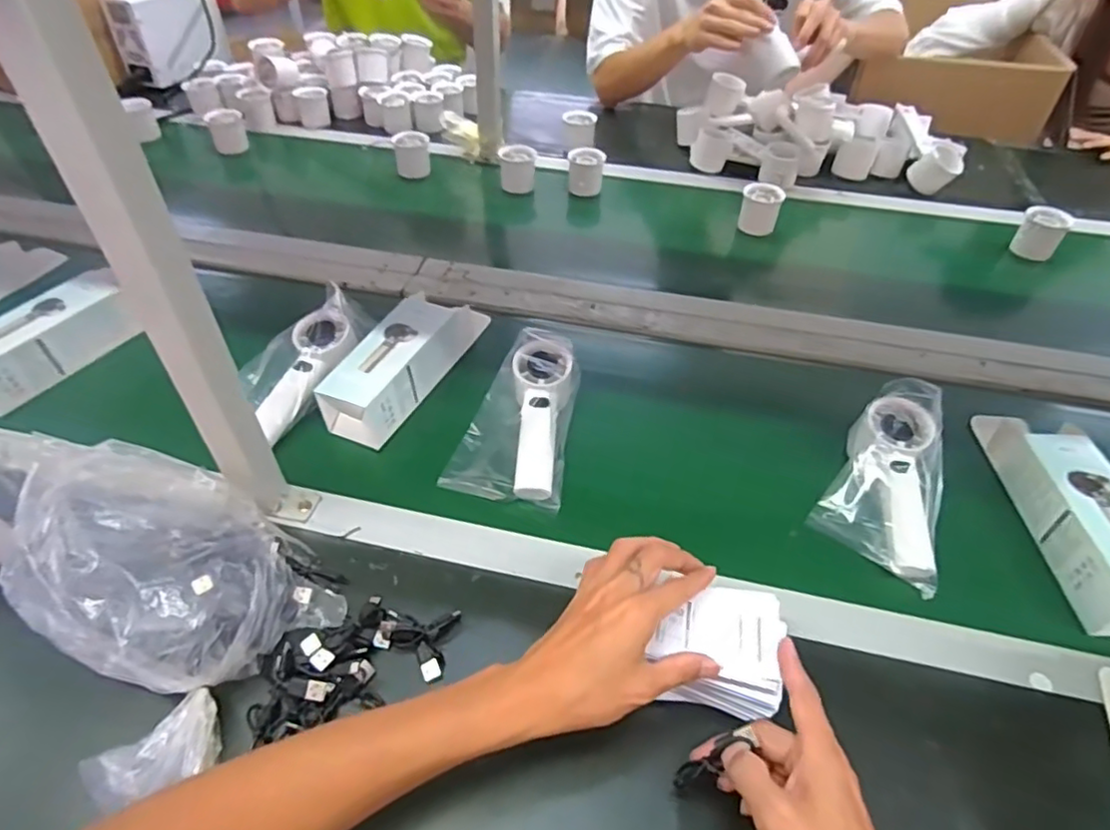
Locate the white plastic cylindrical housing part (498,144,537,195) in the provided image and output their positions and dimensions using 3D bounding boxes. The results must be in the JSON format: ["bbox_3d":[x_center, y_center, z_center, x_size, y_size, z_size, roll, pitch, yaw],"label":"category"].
[{"bbox_3d":[-0.058,-0.390,1.002,0.054,0.058,0.056,-1,45,1],"label":"white plastic cylindrical housing part"}]

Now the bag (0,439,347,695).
[{"bbox_3d":[-0.275,0.103,0.450,0.161,0.110,0.169,-31,53,-26],"label":"bag"}]

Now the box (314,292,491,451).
[{"bbox_3d":[-0.161,-0.057,0.660,0.070,0.071,0.207,15,48,16],"label":"box"}]

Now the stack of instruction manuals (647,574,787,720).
[{"bbox_3d":[0.117,0.164,0.448,0.083,0.052,0.075,16,48,13],"label":"stack of instruction manuals"}]

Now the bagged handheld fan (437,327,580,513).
[{"bbox_3d":[-0.038,-0.004,0.607,0.113,0.057,0.175,8,47,5],"label":"bagged handheld fan"}]

